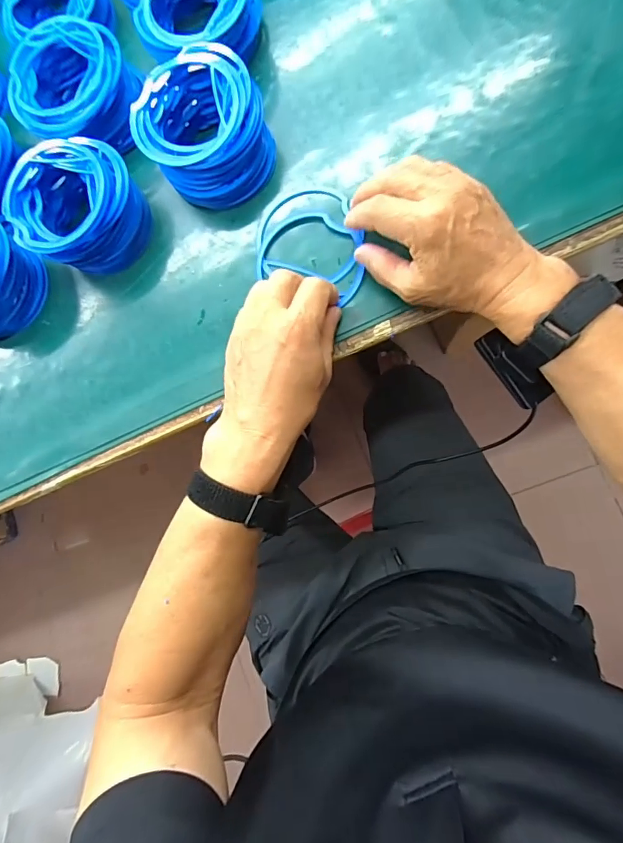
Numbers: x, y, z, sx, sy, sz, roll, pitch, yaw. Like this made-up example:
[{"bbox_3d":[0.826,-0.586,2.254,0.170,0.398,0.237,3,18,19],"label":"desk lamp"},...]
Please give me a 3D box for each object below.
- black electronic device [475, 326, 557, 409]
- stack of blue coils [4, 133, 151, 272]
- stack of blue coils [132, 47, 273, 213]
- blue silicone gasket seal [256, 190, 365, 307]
[{"bbox_3d":[0.160,-0.042,0.349,0.017,0.036,0.068,-40,80,4],"label":"black electronic device"},{"bbox_3d":[-0.209,-0.192,0.391,0.110,0.049,0.108,29,90,11],"label":"stack of blue coils"},{"bbox_3d":[-0.093,-0.253,0.378,0.109,0.045,0.118,-22,82,7],"label":"stack of blue coils"},{"bbox_3d":[0.002,-0.158,0.379,0.104,0.012,0.089,20,90,9],"label":"blue silicone gasket seal"}]

